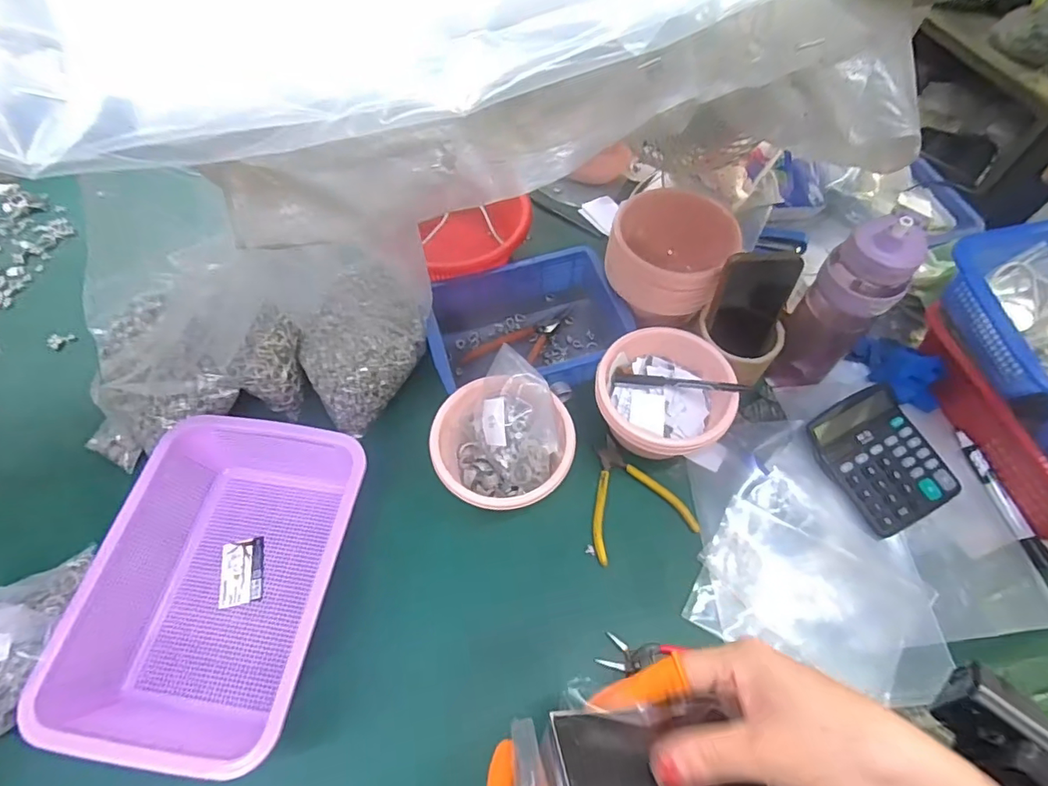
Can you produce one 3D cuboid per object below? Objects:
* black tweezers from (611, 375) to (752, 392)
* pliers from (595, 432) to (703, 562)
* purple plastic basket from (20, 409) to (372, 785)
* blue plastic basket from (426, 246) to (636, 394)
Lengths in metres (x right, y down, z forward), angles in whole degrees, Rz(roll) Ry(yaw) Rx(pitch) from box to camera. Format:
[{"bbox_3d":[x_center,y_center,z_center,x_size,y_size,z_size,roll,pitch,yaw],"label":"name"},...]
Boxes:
[{"bbox_3d":[0.175,-0.011,0.589,0.149,0.013,0.011,5,59,22],"label":"black tweezers"},{"bbox_3d":[0.118,0.117,0.606,0.119,0.009,0.133,-18,63,-11],"label":"pliers"},{"bbox_3d":[-0.296,0.182,0.519,0.225,0.081,0.299,8,61,3],"label":"purple plastic basket"},{"bbox_3d":[0.003,-0.087,0.683,0.249,0.074,0.181,-11,61,-7],"label":"blue plastic basket"}]

